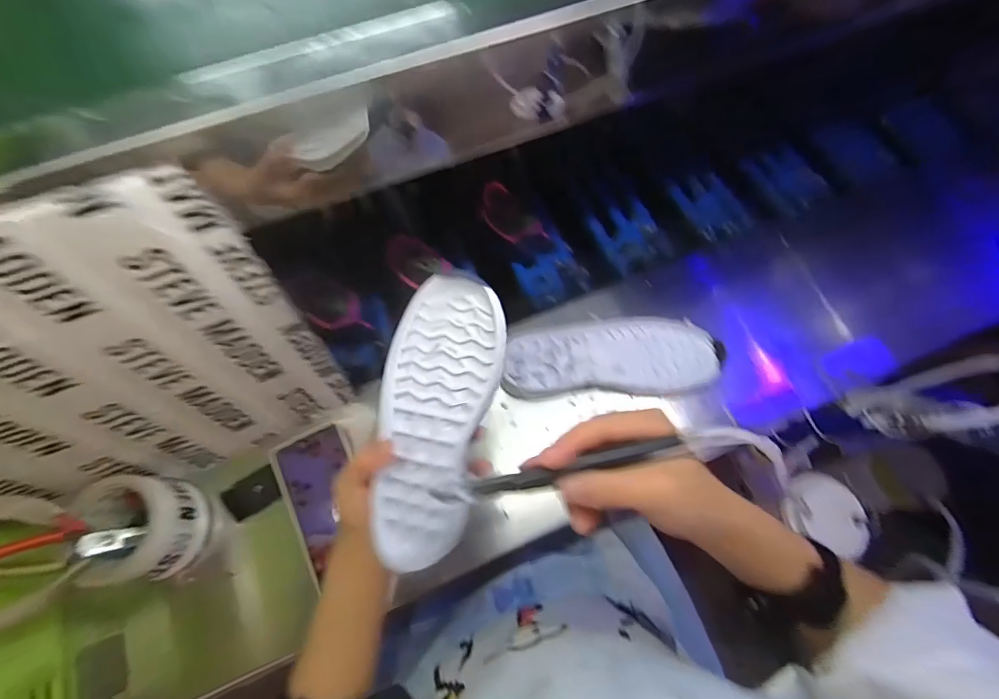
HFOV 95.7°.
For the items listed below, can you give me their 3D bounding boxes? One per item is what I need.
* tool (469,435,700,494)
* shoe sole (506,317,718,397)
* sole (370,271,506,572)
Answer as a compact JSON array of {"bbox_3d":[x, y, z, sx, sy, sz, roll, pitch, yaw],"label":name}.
[{"bbox_3d":[0.052,0.069,0.267,0.137,0.007,0.011,-11,67,-6],"label":"tool"},{"bbox_3d":[0.133,0.006,0.555,0.249,0.023,0.099,-2,67,1],"label":"shoe sole"},{"bbox_3d":[-0.050,0.052,0.334,0.080,0.018,0.210,11,95,7],"label":"sole"}]

